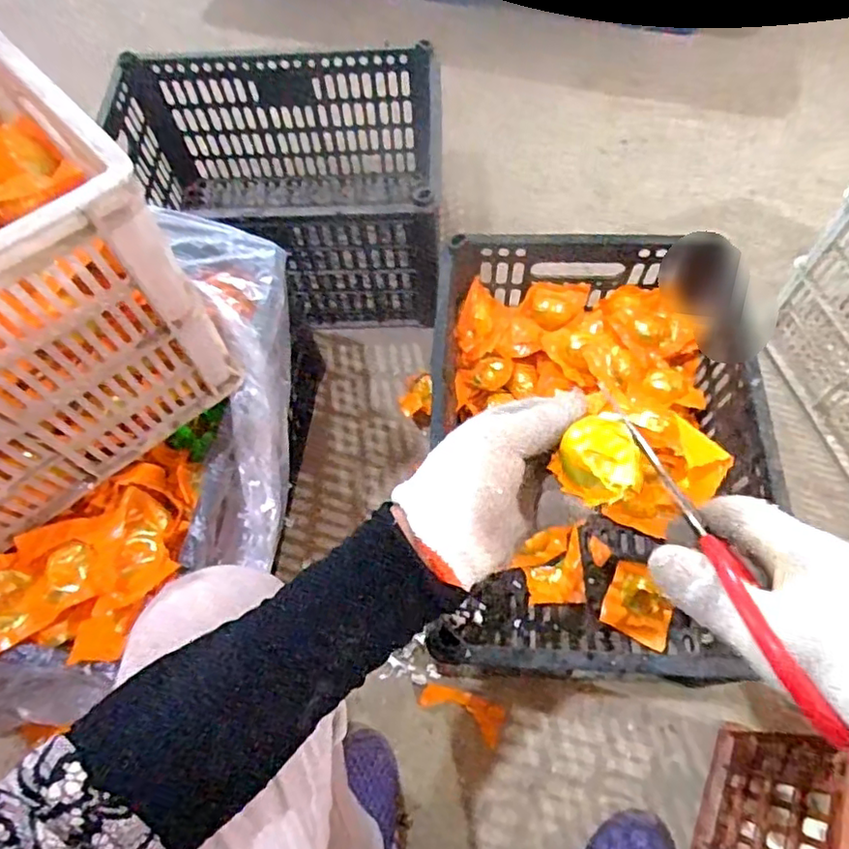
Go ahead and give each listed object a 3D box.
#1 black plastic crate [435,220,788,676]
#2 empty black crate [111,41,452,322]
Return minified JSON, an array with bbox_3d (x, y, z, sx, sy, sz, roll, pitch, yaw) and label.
[{"bbox_3d":[0.172,0.035,0.664,0.298,0.223,0.443,1,65,4],"label":"black plastic crate"},{"bbox_3d":[-0.183,-0.325,0.864,0.407,0.226,0.314,-1,64,3],"label":"empty black crate"}]

